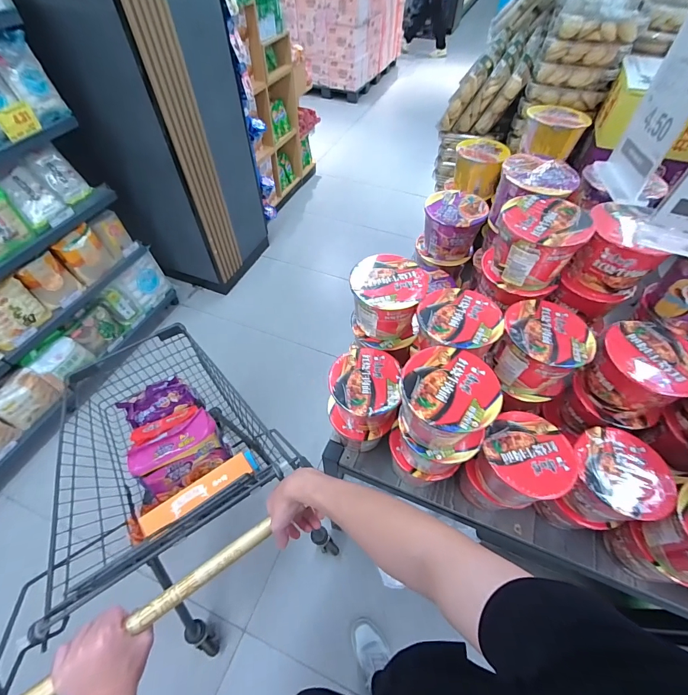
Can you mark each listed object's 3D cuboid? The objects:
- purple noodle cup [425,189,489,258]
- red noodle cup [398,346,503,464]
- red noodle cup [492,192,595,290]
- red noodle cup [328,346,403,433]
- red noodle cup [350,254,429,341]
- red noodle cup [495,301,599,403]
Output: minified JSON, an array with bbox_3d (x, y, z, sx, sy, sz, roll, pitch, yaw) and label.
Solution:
[{"bbox_3d":[0.239,-0.272,0.774,0.121,0.107,0.121,22,55,12],"label":"purple noodle cup"},{"bbox_3d":[0.145,0.086,0.519,0.126,0.113,0.126,2,54,-2],"label":"red noodle cup"},{"bbox_3d":[0.312,-0.171,0.576,0.122,0.103,0.120,38,60,22],"label":"red noodle cup"},{"bbox_3d":[0.032,0.085,0.642,0.113,0.107,0.124,2,54,-2],"label":"red noodle cup"},{"bbox_3d":[0.075,-0.087,0.634,0.125,0.115,0.118,2,54,-2],"label":"red noodle cup"},{"bbox_3d":[0.315,0.008,0.572,0.129,0.109,0.122,2,54,-2],"label":"red noodle cup"}]

